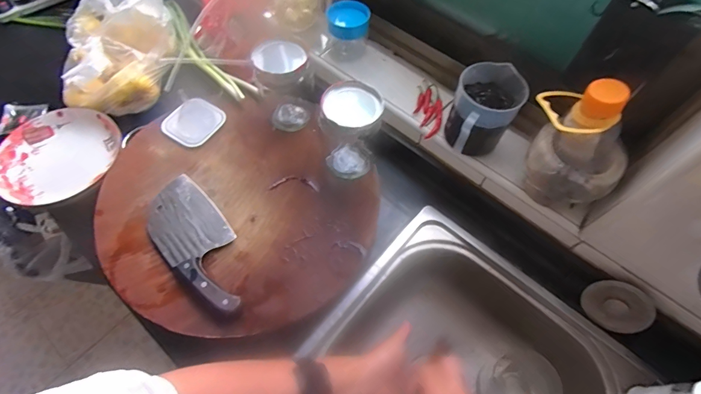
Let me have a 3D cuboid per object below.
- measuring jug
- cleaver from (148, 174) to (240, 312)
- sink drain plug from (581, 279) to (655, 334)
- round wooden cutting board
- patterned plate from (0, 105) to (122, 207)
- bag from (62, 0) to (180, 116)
[{"bbox_3d":[0.196,-0.122,0.572,0.093,0.110,0.120,19,62,8],"label":"measuring jug"},{"bbox_3d":[-0.225,0.064,0.553,0.097,0.024,0.234,-39,69,-21],"label":"cleaver"},{"bbox_3d":[0.383,0.159,0.539,0.087,0.080,0.011,56,42,-7],"label":"sink drain plug"},{"bbox_3d":[-0.181,0.005,0.595,0.383,0.037,0.412,1,61,-2],"label":"round wooden cutting board"},{"bbox_3d":[-0.517,-0.072,0.675,0.195,0.043,0.192,1,61,-2],"label":"patterned plate"},{"bbox_3d":[-0.455,-0.300,0.725,0.209,0.122,0.248,-12,62,-9],"label":"bag"}]

